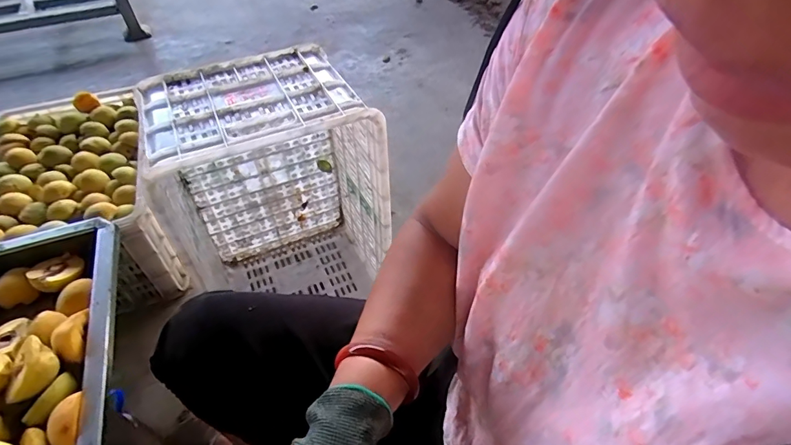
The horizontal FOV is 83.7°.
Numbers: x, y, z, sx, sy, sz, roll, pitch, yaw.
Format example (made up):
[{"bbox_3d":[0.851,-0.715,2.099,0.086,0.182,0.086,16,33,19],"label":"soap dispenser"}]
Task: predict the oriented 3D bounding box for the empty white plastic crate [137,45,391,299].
[{"bbox_3d":[-0.232,-0.025,0.871,0.345,0.504,0.277,-22,51,-18],"label":"empty white plastic crate"}]

